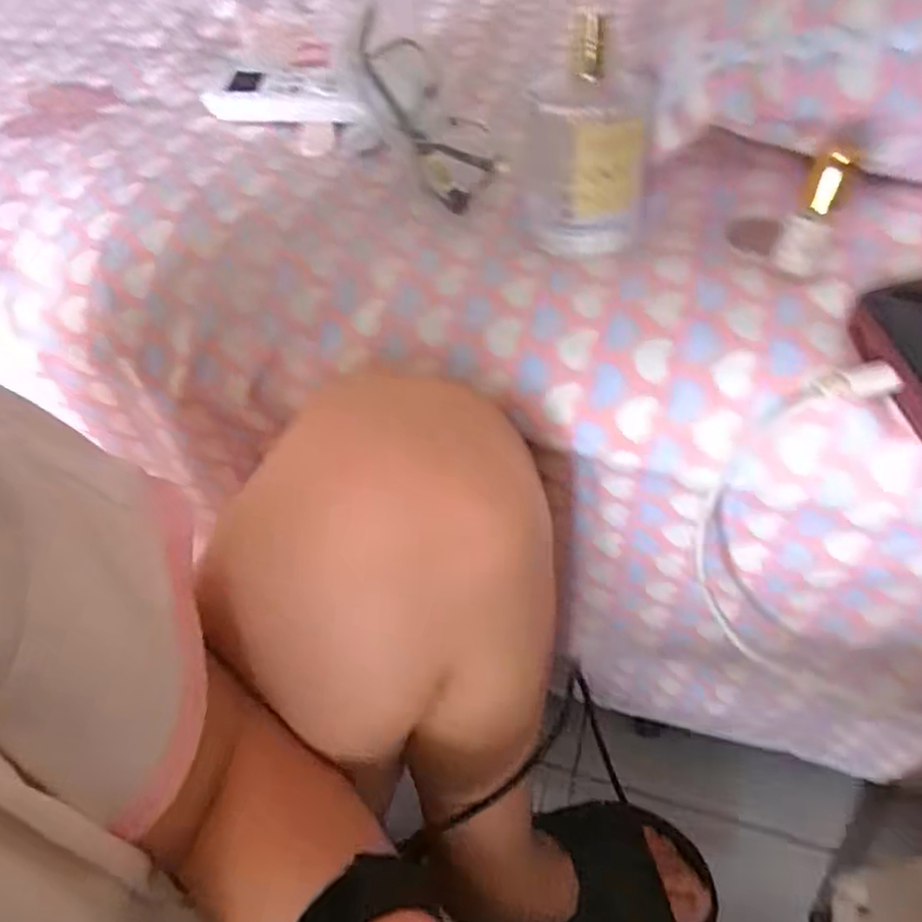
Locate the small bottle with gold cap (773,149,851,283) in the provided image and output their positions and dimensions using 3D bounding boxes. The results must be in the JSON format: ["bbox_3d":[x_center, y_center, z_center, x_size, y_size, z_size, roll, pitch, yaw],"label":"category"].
[{"bbox_3d":[0.141,-0.096,0.266,0.018,0.047,0.018,22,61,18],"label":"small bottle with gold cap"}]

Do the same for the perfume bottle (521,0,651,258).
[{"bbox_3d":[0.056,-0.145,0.279,0.057,0.100,0.041,-1,56,4],"label":"perfume bottle"}]

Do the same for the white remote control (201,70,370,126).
[{"bbox_3d":[-0.097,-0.209,0.385,0.097,0.018,0.033,10,58,11],"label":"white remote control"}]

